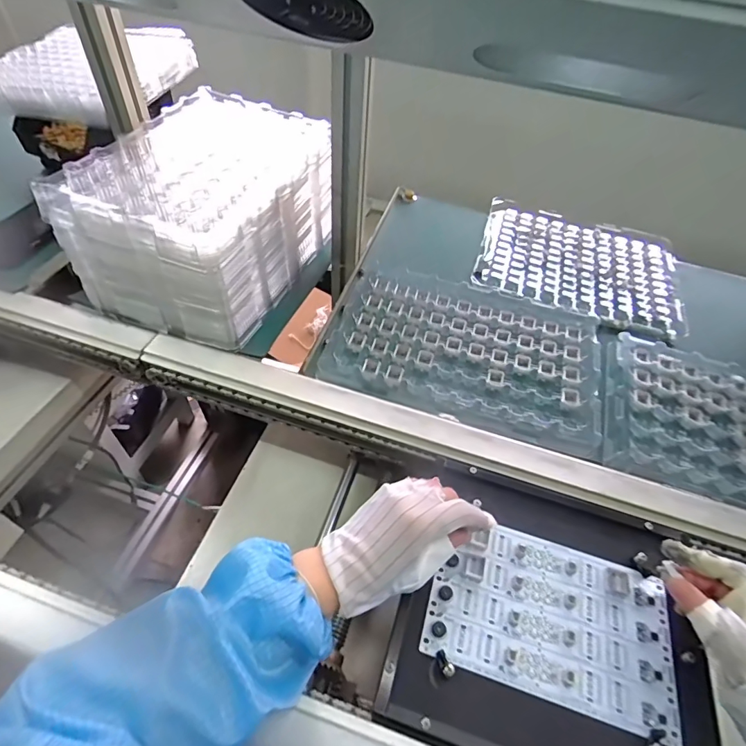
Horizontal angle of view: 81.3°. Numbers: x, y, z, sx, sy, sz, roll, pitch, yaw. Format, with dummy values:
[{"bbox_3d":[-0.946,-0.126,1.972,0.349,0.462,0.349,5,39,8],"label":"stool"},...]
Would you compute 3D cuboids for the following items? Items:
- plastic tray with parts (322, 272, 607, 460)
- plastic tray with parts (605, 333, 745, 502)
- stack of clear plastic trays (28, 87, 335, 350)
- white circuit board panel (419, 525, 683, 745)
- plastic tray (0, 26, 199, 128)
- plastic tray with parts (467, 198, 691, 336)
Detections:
[{"bbox_3d":[0.123,-0.037,0.563,0.338,0.015,0.218,14,55,6],"label":"plastic tray with parts"},{"bbox_3d":[0.455,0.071,0.505,0.340,0.014,0.204,22,56,12],"label":"plastic tray with parts"},{"bbox_3d":[-0.213,-0.230,0.597,0.236,0.142,0.345,18,55,9],"label":"stack of clear plastic trays"},{"bbox_3d":[0.160,0.215,0.390,0.206,0.011,0.129,16,55,8],"label":"white circuit board panel"},{"bbox_3d":[-0.467,-0.504,0.713,0.249,0.054,0.283,11,49,3],"label":"plastic tray"},{"bbox_3d":[0.332,-0.174,0.696,0.310,0.033,0.242,14,55,6],"label":"plastic tray with parts"}]

